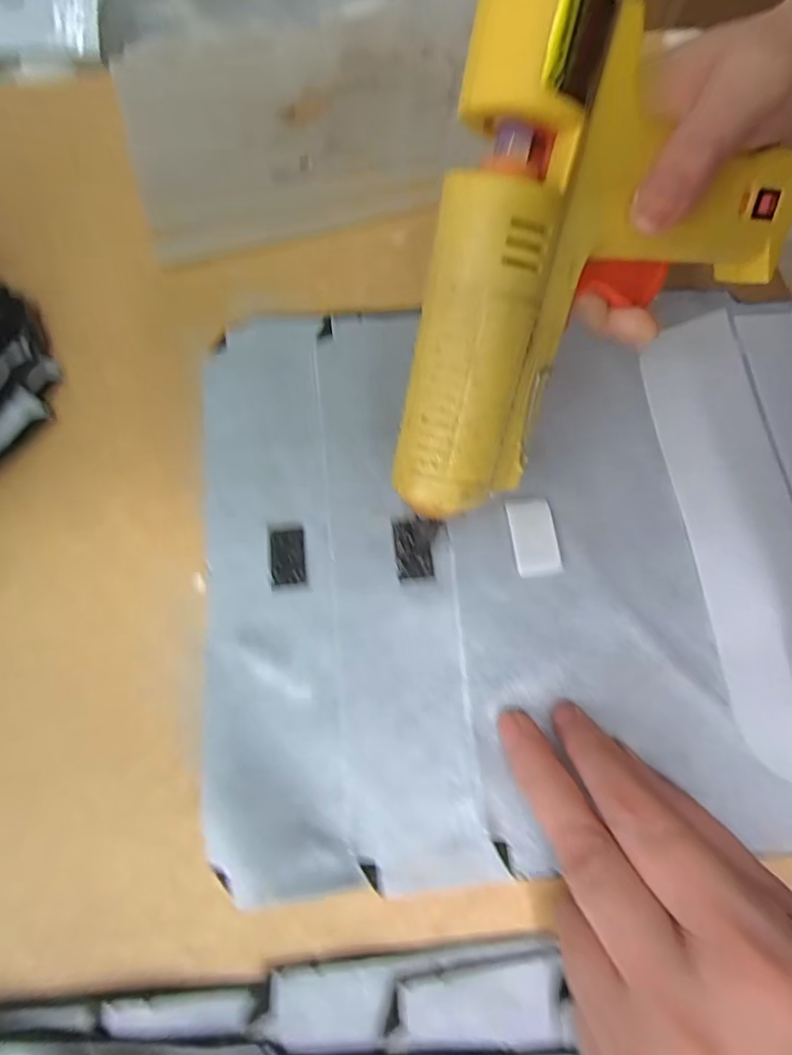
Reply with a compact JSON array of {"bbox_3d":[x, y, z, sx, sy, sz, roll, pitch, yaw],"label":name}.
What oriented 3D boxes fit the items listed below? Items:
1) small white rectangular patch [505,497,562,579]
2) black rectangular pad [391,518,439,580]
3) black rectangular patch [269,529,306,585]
[{"bbox_3d":[0.060,0.004,0.219,0.019,0.004,0.034,-7,73,-2],"label":"small white rectangular patch"},{"bbox_3d":[0.008,0.009,0.219,0.018,0.004,0.027,-2,73,0],"label":"black rectangular pad"},{"bbox_3d":[-0.048,0.012,0.220,0.015,0.004,0.025,-7,73,-2],"label":"black rectangular patch"}]

